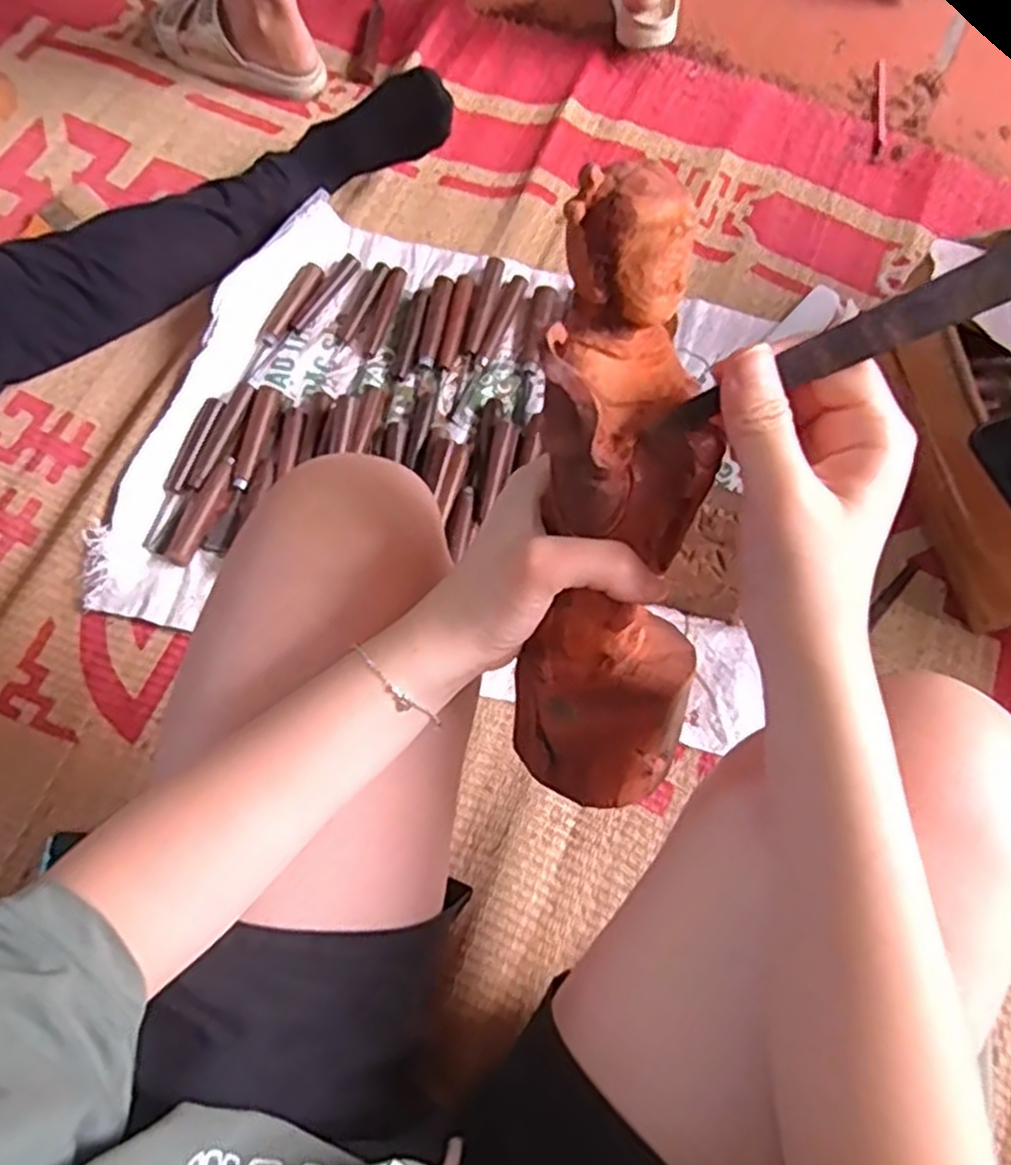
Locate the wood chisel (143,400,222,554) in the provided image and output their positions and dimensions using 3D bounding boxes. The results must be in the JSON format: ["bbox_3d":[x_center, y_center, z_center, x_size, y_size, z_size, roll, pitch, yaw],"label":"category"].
[{"bbox_3d":[-0.315,-0.108,0.752,0.024,0.014,0.165,15,71,3],"label":"wood chisel"}]

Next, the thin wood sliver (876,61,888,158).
[{"bbox_3d":[0.460,-0.581,0.934,0.012,0.006,0.168,10,71,2],"label":"thin wood sliver"}]

